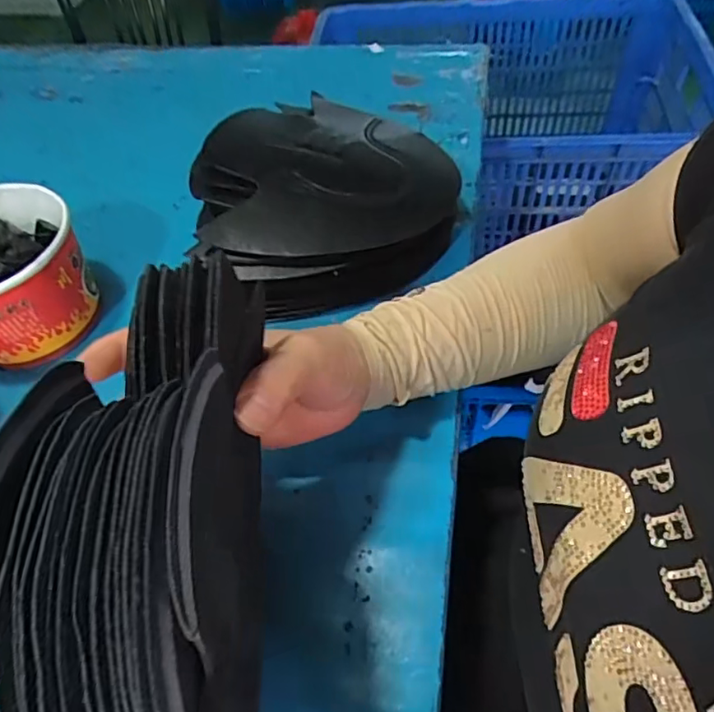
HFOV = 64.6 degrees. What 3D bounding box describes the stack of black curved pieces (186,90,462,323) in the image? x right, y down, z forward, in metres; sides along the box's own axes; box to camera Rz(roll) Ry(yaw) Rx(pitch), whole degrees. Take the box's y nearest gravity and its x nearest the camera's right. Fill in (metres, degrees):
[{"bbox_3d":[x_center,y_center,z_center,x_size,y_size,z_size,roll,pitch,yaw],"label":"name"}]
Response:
[{"bbox_3d":[-0.026,-0.131,0.450,0.189,0.085,0.169,-12,53,-4],"label":"stack of black curved pieces"}]

